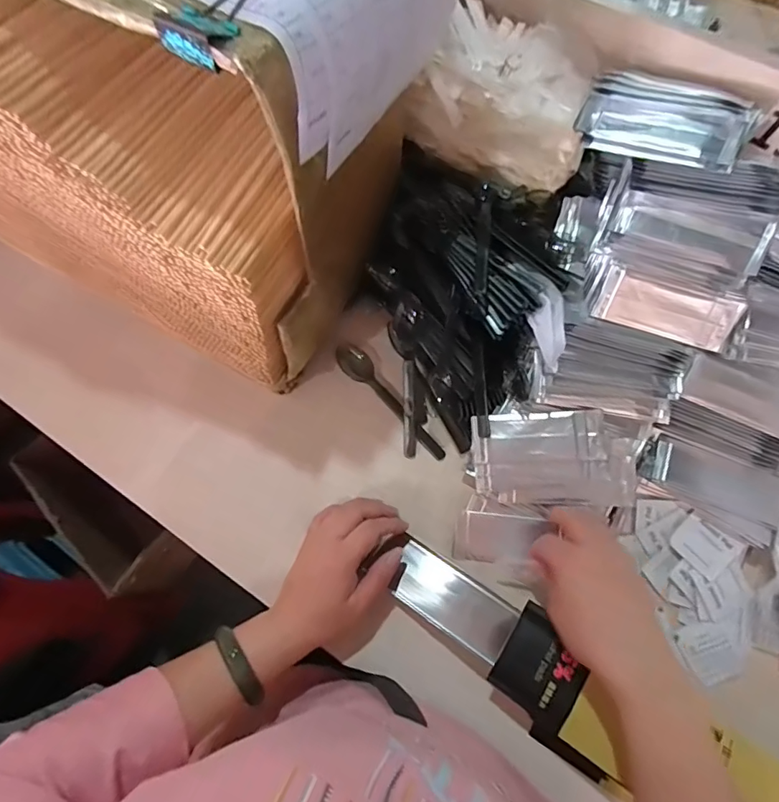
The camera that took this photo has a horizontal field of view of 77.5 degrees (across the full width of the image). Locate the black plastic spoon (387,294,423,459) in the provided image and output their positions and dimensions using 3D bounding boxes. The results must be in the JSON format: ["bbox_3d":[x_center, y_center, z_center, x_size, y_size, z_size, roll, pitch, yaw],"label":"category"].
[{"bbox_3d":[0.018,-0.025,0.518,0.033,0.021,0.167,-1,100,2],"label":"black plastic spoon"}]

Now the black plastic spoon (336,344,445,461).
[{"bbox_3d":[0.000,-0.002,0.539,0.029,0.020,0.168,-39,73,-11],"label":"black plastic spoon"}]

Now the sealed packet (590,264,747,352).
[{"bbox_3d":[0.258,-0.087,0.455,0.124,0.007,0.052,15,113,7],"label":"sealed packet"}]

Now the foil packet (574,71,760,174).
[{"bbox_3d":[0.237,-0.245,0.421,0.131,0.028,0.074,25,73,11],"label":"foil packet"}]

